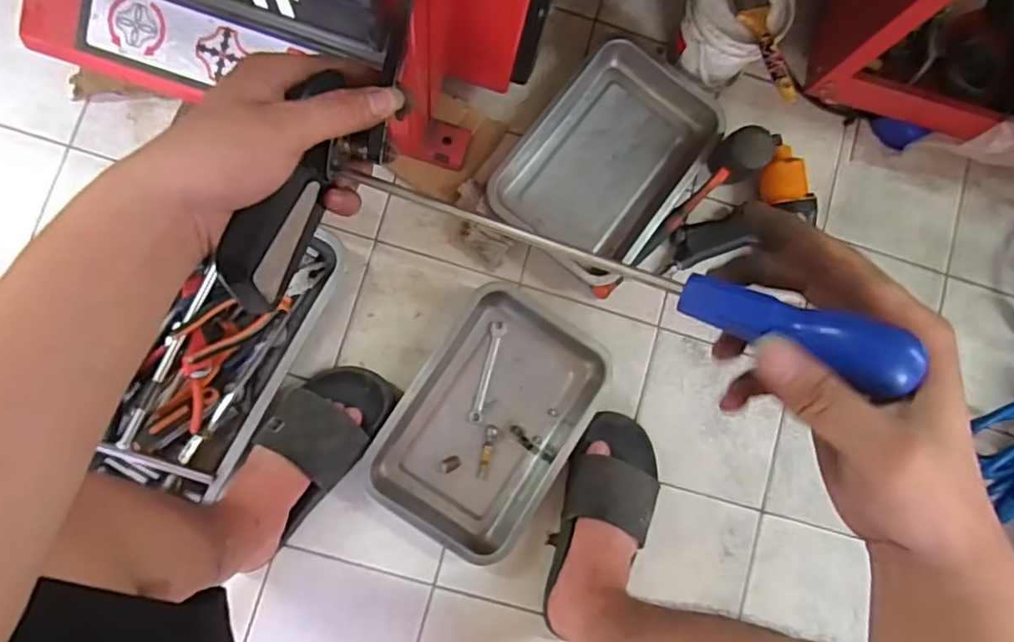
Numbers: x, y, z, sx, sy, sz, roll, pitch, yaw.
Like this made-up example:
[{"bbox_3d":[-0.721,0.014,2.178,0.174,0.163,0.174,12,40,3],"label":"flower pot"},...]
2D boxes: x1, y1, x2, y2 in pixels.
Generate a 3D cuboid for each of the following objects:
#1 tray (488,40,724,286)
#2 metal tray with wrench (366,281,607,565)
[{"bbox_3d":[0.141,-0.223,0.858,0.214,0.047,0.309,36,81,-2],"label":"tray"},{"bbox_3d":[-0.020,0.127,0.803,0.209,0.042,0.319,32,81,-2],"label":"metal tray with wrench"}]

